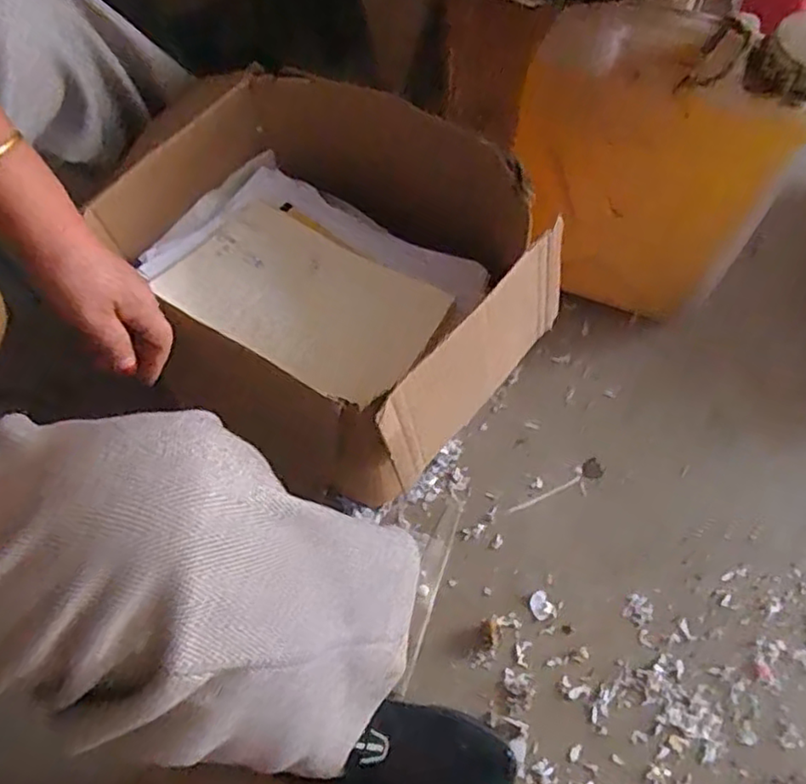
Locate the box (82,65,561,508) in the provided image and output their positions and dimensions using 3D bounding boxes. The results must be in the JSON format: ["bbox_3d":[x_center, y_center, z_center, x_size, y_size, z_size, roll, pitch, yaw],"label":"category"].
[{"bbox_3d":[-0.073,-0.130,0.633,0.399,0.143,0.311,30,71,15],"label":"box"}]

